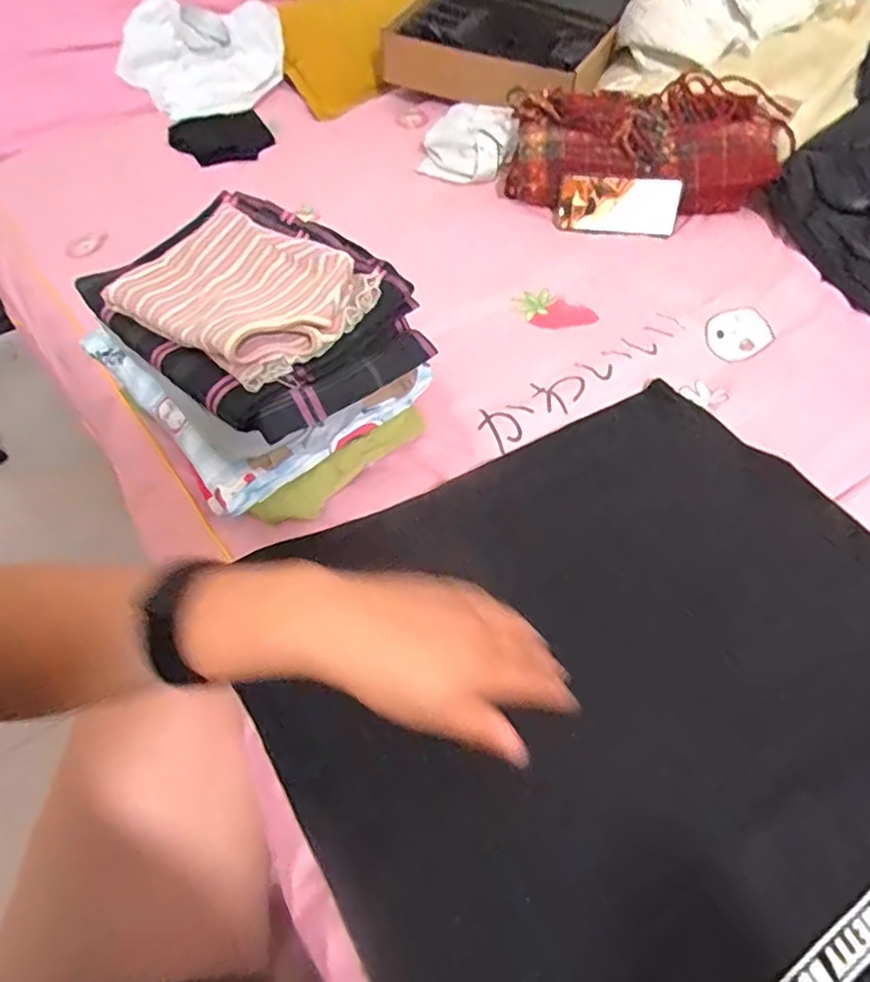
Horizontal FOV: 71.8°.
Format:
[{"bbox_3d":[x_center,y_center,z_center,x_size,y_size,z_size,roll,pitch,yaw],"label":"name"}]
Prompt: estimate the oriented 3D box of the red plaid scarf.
[{"bbox_3d":[0.288,-0.482,0.845,0.380,0.093,0.180,9,53,13],"label":"red plaid scarf"}]

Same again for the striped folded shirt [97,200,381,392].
[{"bbox_3d":[-0.162,-0.166,0.495,0.196,0.036,0.140,28,59,25],"label":"striped folded shirt"}]

